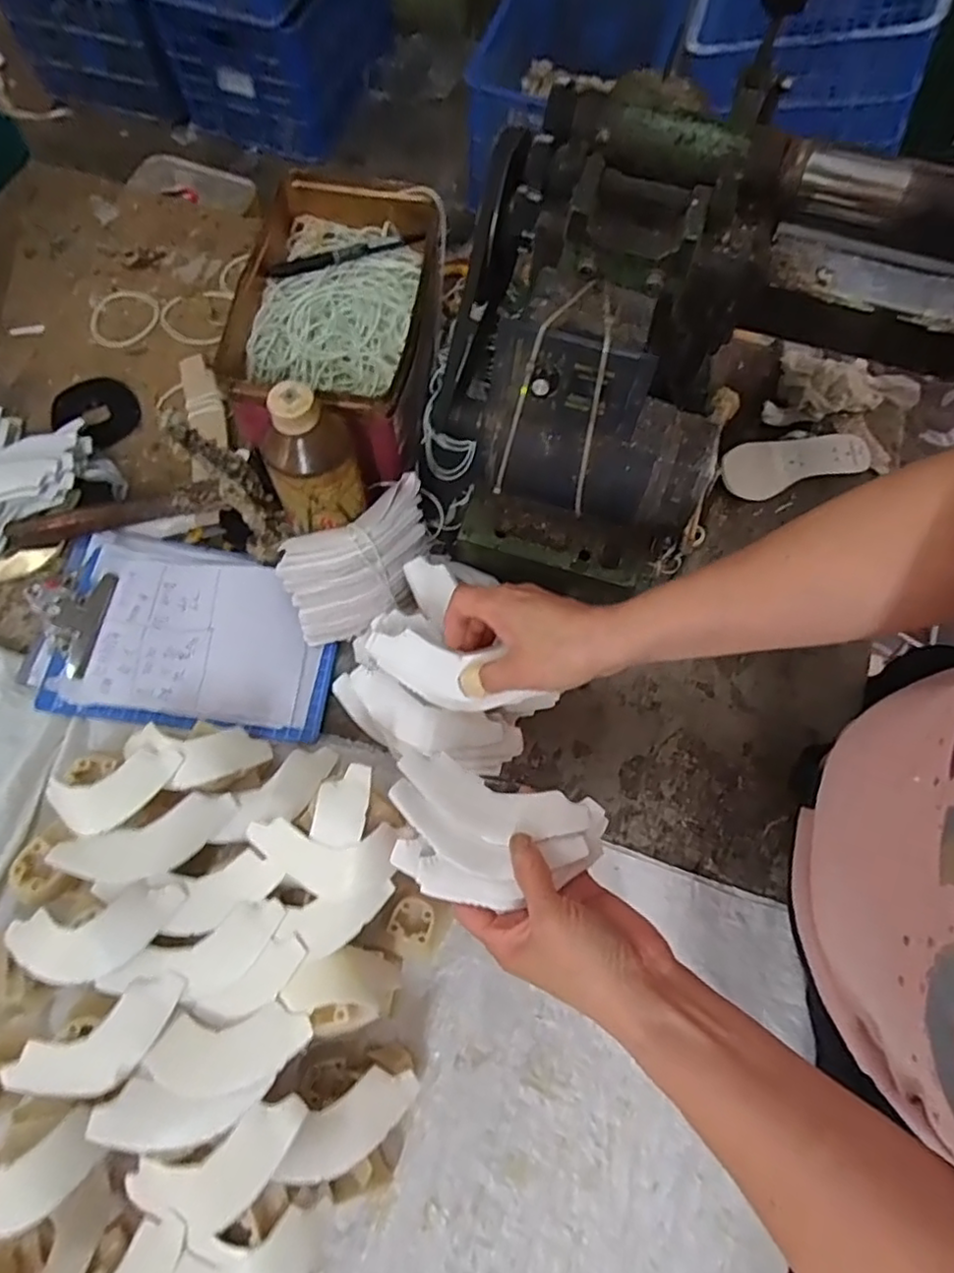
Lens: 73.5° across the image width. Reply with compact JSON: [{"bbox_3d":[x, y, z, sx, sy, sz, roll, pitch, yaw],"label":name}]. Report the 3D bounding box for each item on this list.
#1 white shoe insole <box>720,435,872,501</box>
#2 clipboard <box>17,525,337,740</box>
[{"bbox_3d":[0.302,-0.167,0.607,0.150,0.007,0.052,-16,81,-8],"label":"white shoe insole"},{"bbox_3d":[-0.244,-0.007,0.531,0.252,0.023,0.162,8,70,2],"label":"clipboard"}]

